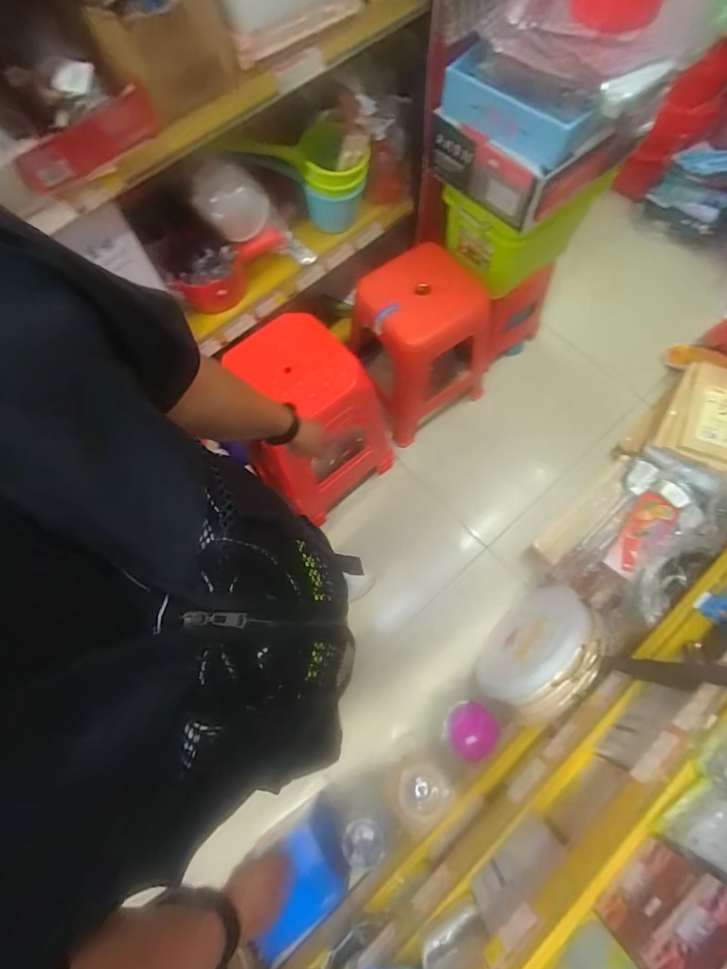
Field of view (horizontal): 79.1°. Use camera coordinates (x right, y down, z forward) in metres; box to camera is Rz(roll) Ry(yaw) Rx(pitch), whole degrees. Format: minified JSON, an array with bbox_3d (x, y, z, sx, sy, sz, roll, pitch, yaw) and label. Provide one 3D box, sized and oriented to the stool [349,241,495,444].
[{"bbox_3d":[0.186,-0.434,1.399,0.360,0.504,0.309,-35,74,-9],"label":"stool"}]

